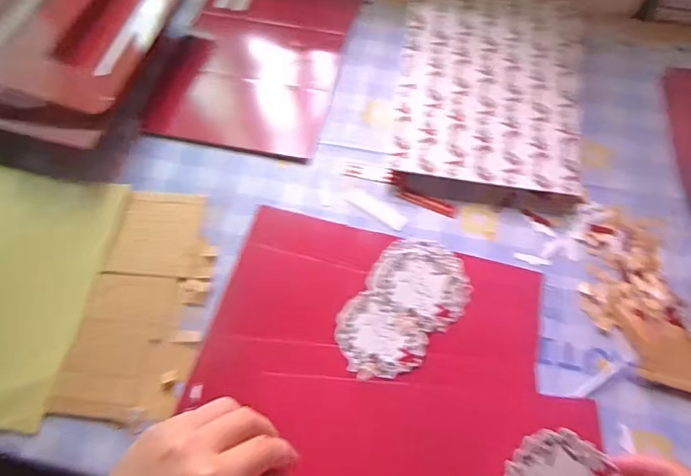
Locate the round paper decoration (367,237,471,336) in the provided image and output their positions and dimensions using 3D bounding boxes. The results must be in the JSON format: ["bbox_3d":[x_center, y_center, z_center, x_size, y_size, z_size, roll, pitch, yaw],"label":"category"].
[{"bbox_3d":[0.068,0.034,0.423,0.082,0.007,0.071,33,67,15],"label":"round paper decoration"}]

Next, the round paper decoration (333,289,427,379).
[{"bbox_3d":[0.027,0.077,0.400,0.067,0.006,0.071,0,63,0],"label":"round paper decoration"}]

